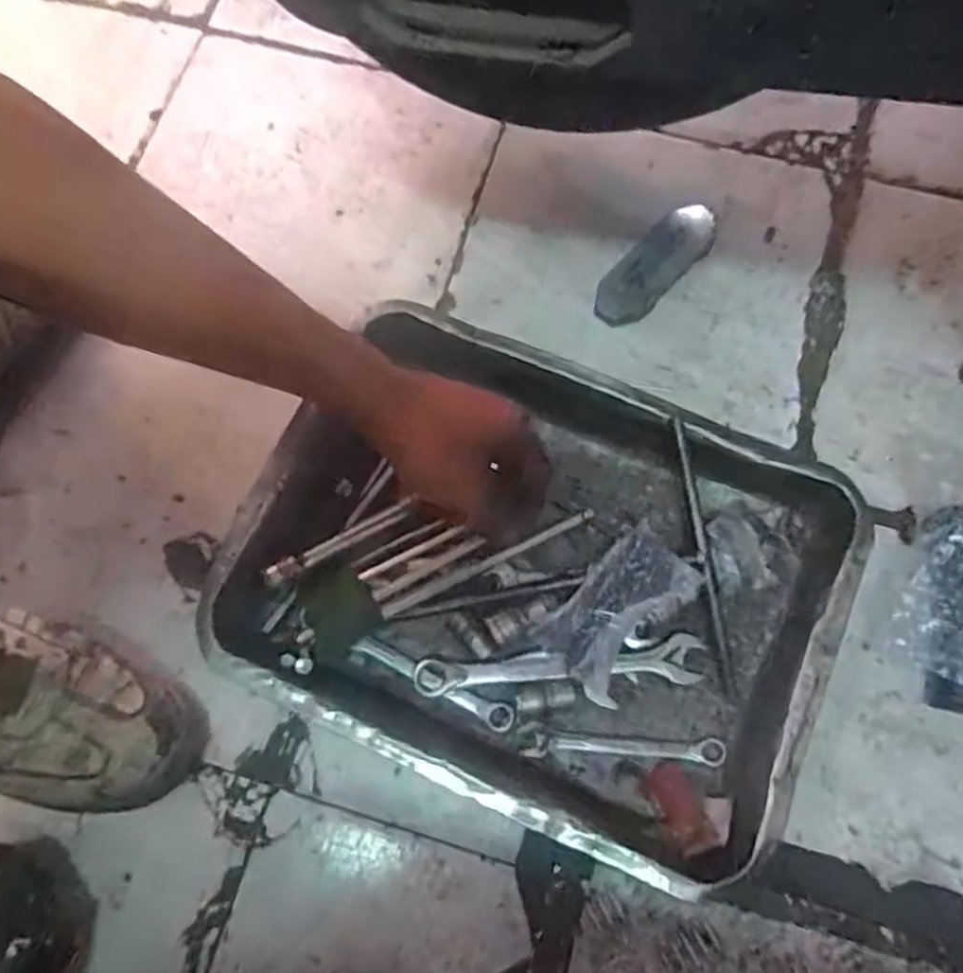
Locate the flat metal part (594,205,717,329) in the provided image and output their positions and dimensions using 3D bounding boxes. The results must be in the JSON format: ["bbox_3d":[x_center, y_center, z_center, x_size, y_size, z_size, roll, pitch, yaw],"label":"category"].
[{"bbox_3d":[0.142,-0.181,0.621,0.045,0.010,0.130,42,78,13],"label":"flat metal part"}]

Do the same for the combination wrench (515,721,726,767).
[{"bbox_3d":[0.094,0.175,0.509,0.136,0.006,0.021,4,73,3],"label":"combination wrench"}]

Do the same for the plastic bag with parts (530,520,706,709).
[{"bbox_3d":[0.092,0.084,0.508,0.067,0.059,0.105,38,78,12],"label":"plastic bag with parts"}]

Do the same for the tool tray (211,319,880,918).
[{"bbox_3d":[0.038,0.060,0.522,0.384,0.065,0.295,22,75,8],"label":"tool tray"}]

